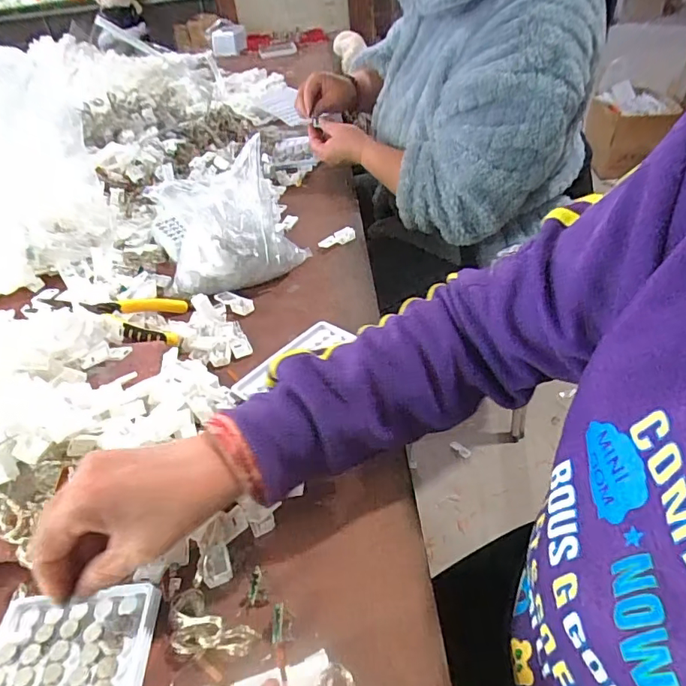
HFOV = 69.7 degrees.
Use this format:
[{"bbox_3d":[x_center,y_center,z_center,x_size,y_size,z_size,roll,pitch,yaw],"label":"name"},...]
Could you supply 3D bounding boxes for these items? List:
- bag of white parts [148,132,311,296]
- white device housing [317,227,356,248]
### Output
[{"bbox_3d":[-0.133,-0.144,0.590,0.170,0.146,0.095,-15,40,-11],"label":"bag of white parts"},{"bbox_3d":[-0.008,-0.144,0.682,0.059,0.017,0.021,-25,44,-21],"label":"white device housing"}]

